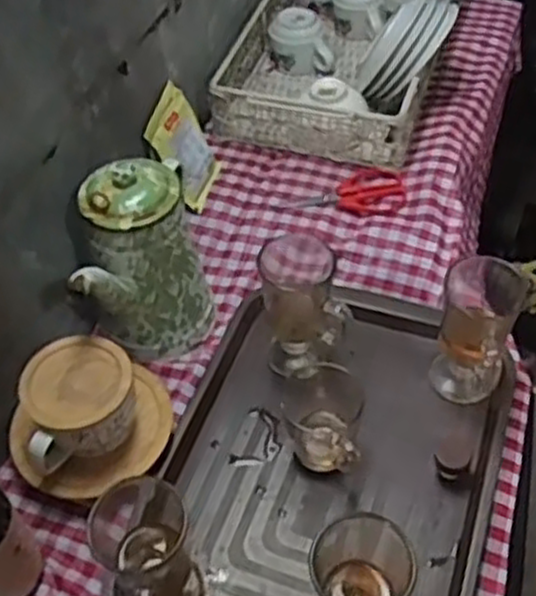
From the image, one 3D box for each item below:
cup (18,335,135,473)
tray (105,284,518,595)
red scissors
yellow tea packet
[{"bbox_3d":[-0.174,0.095,0.720,0.105,0.069,0.096,-2,49,2],"label":"cup"},{"bbox_3d":[0.057,0.163,0.747,0.306,0.041,0.428,14,51,15],"label":"tray"},{"bbox_3d":[0.091,-0.126,0.943,0.144,0.010,0.066,-5,49,-1],"label":"red scissors"},{"bbox_3d":[-0.100,-0.180,0.931,0.016,0.124,0.095,3,59,34],"label":"yellow tea packet"}]

